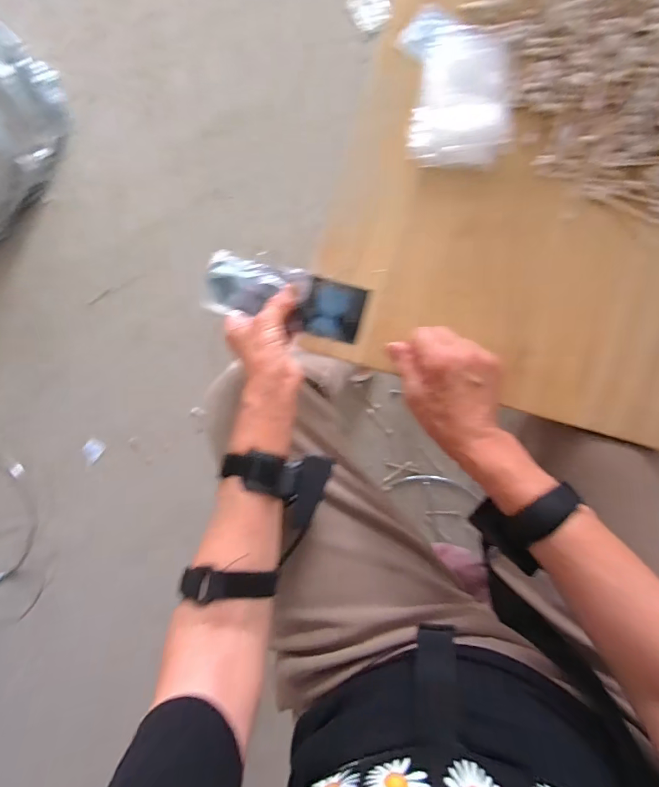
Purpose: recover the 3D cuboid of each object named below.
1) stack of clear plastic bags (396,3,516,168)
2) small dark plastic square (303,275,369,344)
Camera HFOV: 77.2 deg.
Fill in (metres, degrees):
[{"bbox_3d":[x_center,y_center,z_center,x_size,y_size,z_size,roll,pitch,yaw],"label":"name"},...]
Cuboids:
[{"bbox_3d":[0.126,-0.307,0.410,0.101,0.026,0.168,-5,88,10],"label":"stack of clear plastic bags"},{"bbox_3d":[0.006,-0.088,0.437,0.058,0.007,0.058,15,94,4],"label":"small dark plastic square"}]

